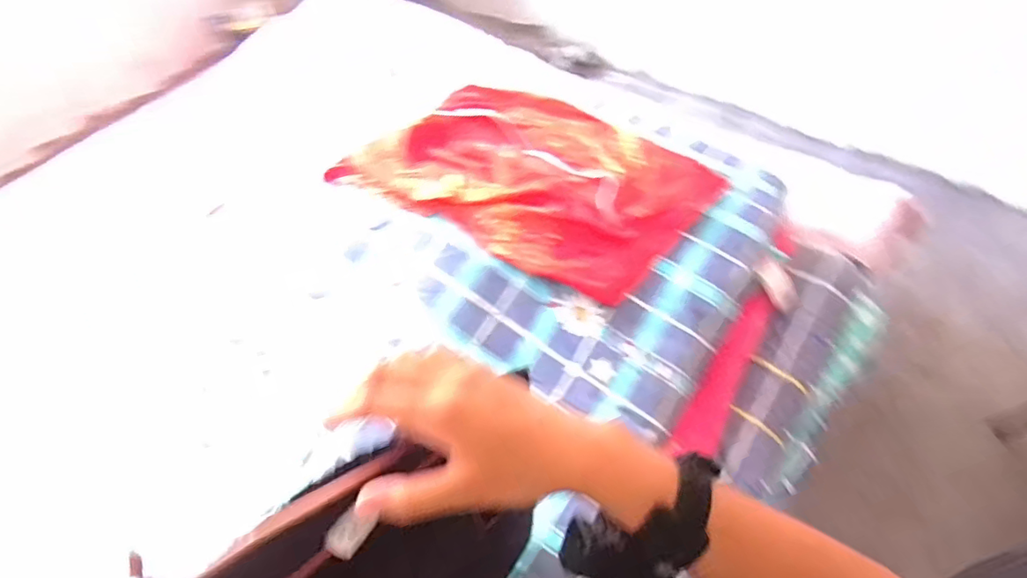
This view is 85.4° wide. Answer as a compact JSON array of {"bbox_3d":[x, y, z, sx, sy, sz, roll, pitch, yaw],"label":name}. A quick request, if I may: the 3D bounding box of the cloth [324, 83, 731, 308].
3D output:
[{"bbox_3d":[0.023,-0.234,1.070,0.690,0.089,0.402,19,57,16],"label":"cloth"}]

